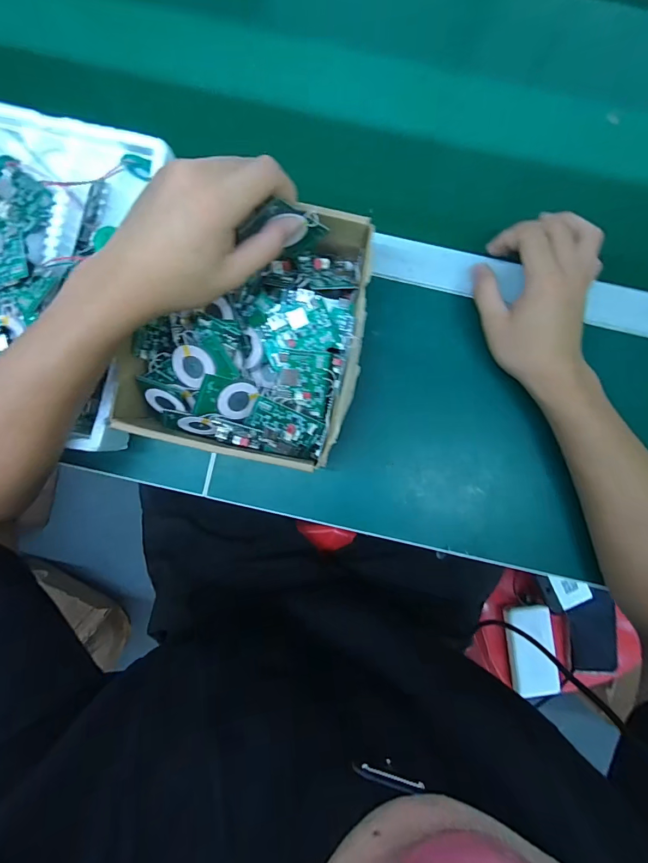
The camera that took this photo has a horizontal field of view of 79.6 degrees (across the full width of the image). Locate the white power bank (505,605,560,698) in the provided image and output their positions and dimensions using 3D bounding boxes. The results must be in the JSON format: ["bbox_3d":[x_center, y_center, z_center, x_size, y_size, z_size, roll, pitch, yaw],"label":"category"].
[{"bbox_3d":[0.349,0.368,0.652,0.076,0.027,0.148,-9,88,0],"label":"white power bank"}]

